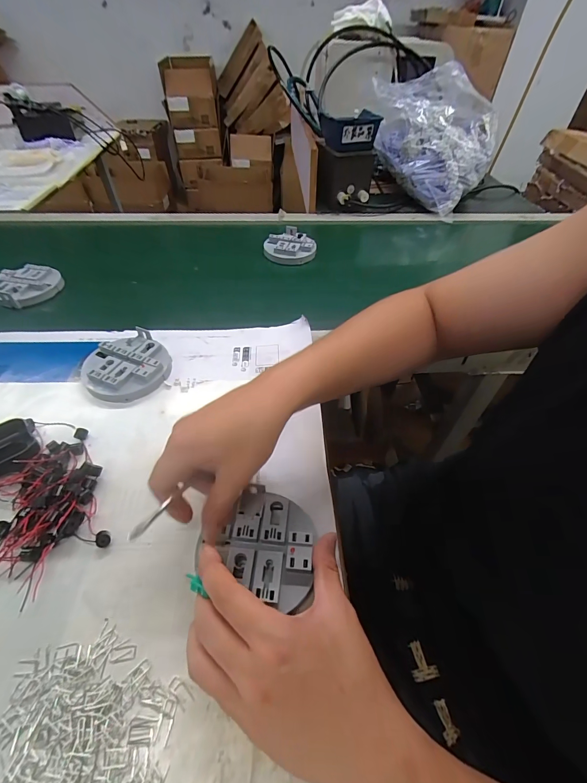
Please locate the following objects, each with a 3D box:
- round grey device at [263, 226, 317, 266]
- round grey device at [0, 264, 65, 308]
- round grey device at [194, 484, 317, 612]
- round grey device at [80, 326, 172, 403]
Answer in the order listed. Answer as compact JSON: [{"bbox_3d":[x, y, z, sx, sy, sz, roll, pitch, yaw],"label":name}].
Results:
[{"bbox_3d":[-0.010,-0.289,0.678,0.093,0.022,0.101,2,48,-2],"label":"round grey device"},{"bbox_3d":[-0.444,-0.176,0.569,0.102,0.035,0.086,-31,56,-27],"label":"round grey device"},{"bbox_3d":[-0.023,0.129,0.294,0.087,0.017,0.084,15,49,10],"label":"round grey device"},{"bbox_3d":[-0.212,-0.032,0.434,0.102,0.024,0.102,2,48,-2],"label":"round grey device"}]

